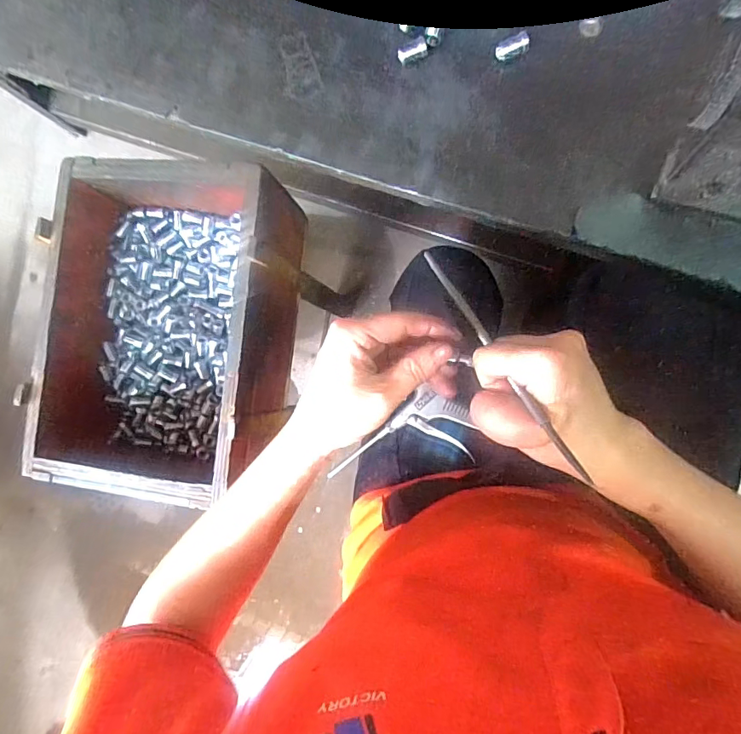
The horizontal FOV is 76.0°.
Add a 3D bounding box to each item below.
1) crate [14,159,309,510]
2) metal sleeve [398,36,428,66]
[{"bbox_3d":[-0.239,-0.042,0.559,0.265,0.136,0.358,9,89,10],"label":"crate"},{"bbox_3d":[0.036,-0.264,0.398,0.024,0.013,0.012,-20,85,8],"label":"metal sleeve"}]

